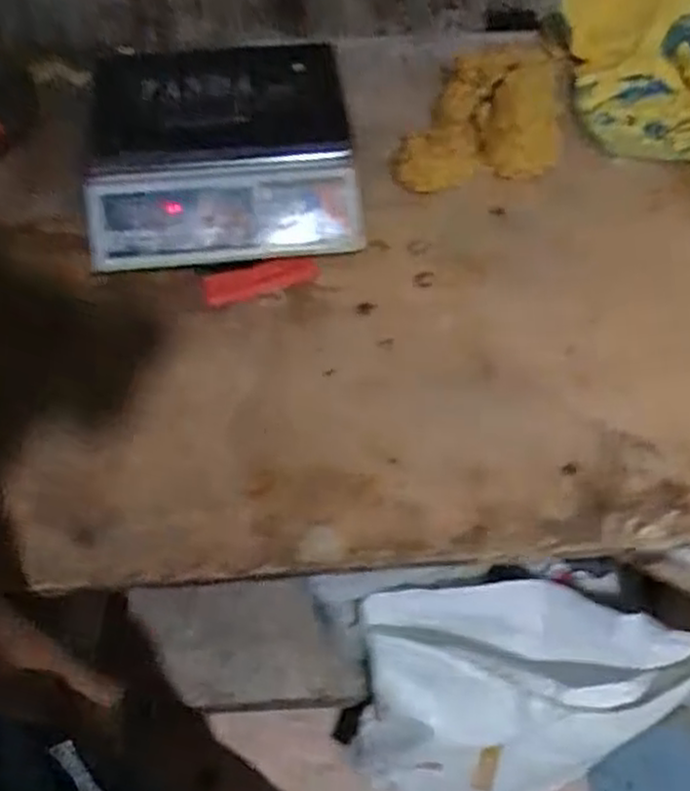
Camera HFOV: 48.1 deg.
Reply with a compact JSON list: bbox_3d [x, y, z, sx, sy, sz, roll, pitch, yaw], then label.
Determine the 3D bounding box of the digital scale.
[{"bbox_3d":[-0.164,-0.324,1.003,0.325,0.116,0.324,-6,54,-5],"label":"digital scale"}]

